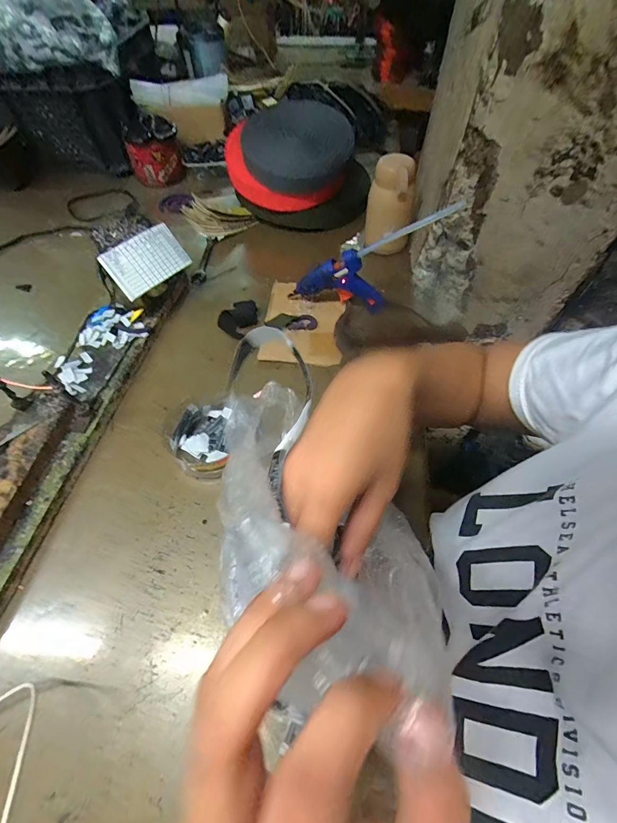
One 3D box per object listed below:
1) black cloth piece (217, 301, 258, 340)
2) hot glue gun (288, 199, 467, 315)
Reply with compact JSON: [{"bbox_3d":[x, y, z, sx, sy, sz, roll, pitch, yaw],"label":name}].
[{"bbox_3d":[-0.101,-0.141,0.527,0.044,0.035,0.066,21,59,14],"label":"black cloth piece"},{"bbox_3d":[0.094,-0.197,0.499,0.242,0.105,0.029,-21,48,34],"label":"hot glue gun"}]

